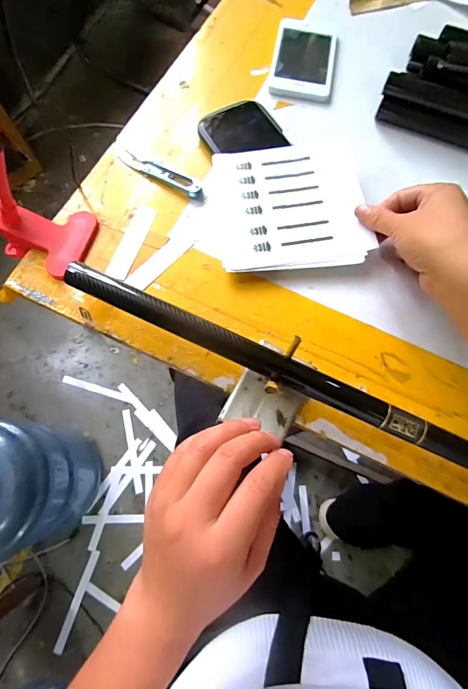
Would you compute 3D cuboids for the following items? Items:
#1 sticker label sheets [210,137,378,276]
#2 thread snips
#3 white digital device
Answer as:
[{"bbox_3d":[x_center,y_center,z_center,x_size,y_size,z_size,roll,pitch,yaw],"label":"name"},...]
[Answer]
[{"bbox_3d":[0.055,-0.141,0.350,0.141,0.015,0.140,-6,72,-3],"label":"sticker label sheets"},{"bbox_3d":[-0.075,-0.182,0.372,0.095,0.005,0.022,27,74,7],"label":"thread snips"},{"bbox_3d":[0.087,-0.351,0.427,0.076,0.011,0.121,9,72,2],"label":"white digital device"}]

